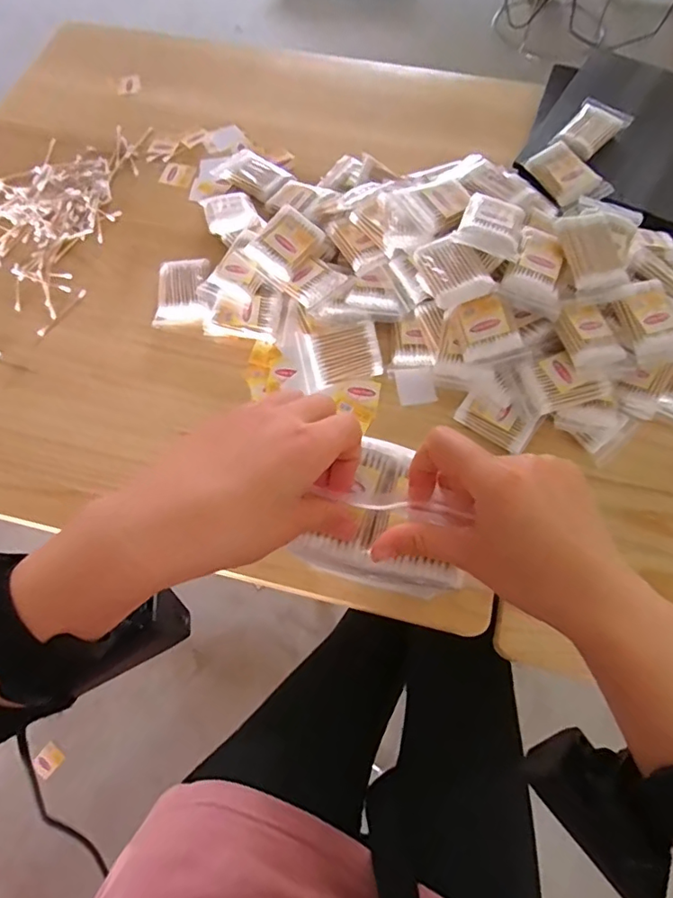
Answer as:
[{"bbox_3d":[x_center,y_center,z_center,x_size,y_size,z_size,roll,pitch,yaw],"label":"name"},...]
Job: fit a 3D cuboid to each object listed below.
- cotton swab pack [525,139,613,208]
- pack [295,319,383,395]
[{"bbox_3d":[0.285,-0.336,0.645,0.061,0.018,0.096,-35,70,-14],"label":"cotton swab pack"},{"bbox_3d":[0.004,-0.102,0.565,0.086,0.017,0.062,-16,94,-6],"label":"pack"}]

